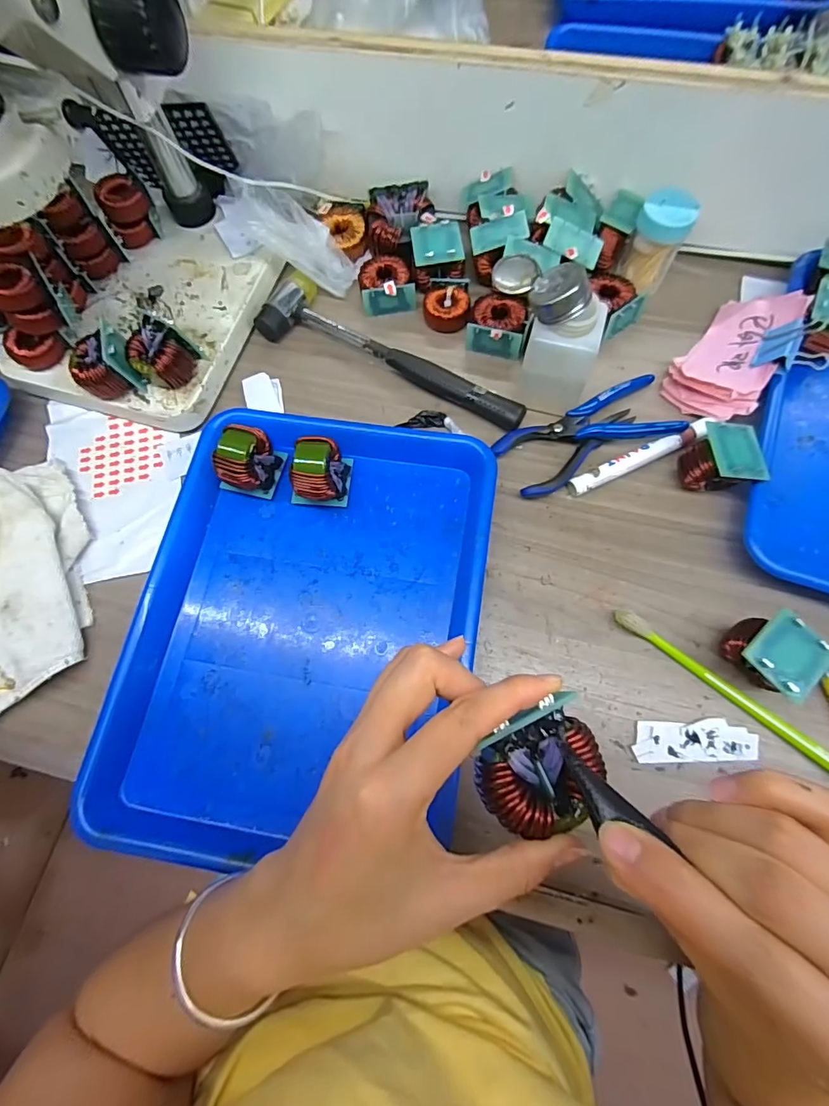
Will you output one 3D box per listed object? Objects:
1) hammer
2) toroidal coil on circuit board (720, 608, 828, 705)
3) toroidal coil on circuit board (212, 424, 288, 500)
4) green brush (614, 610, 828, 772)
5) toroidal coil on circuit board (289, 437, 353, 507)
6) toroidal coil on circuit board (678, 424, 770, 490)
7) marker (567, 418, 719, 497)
[{"bbox_3d":[-0.018,-0.186,0.427,0.263,0.027,0.066,25,74,10],"label":"hammer"},{"bbox_3d":[0.238,0.071,0.318,0.050,0.048,0.049,-40,75,-10],"label":"toroidal coil on circuit board"},{"bbox_3d":[-0.137,-0.074,0.377,0.046,0.050,0.046,16,73,13],"label":"toroidal coil on circuit board"},{"bbox_3d":[0.223,0.100,0.327,0.184,0.014,0.012,37,77,13],"label":"green brush"},{"bbox_3d":[-0.077,-0.065,0.376,0.044,0.047,0.043,2,72,3],"label":"toroidal coil on circuit board"},{"bbox_3d":[0.238,-0.076,0.366,0.052,0.043,0.055,-1,72,2],"label":"toroidal coil on circuit board"},{"bbox_3d":[0.190,-0.080,0.388,0.130,0.011,0.015,-24,73,-6],"label":"marker"}]

